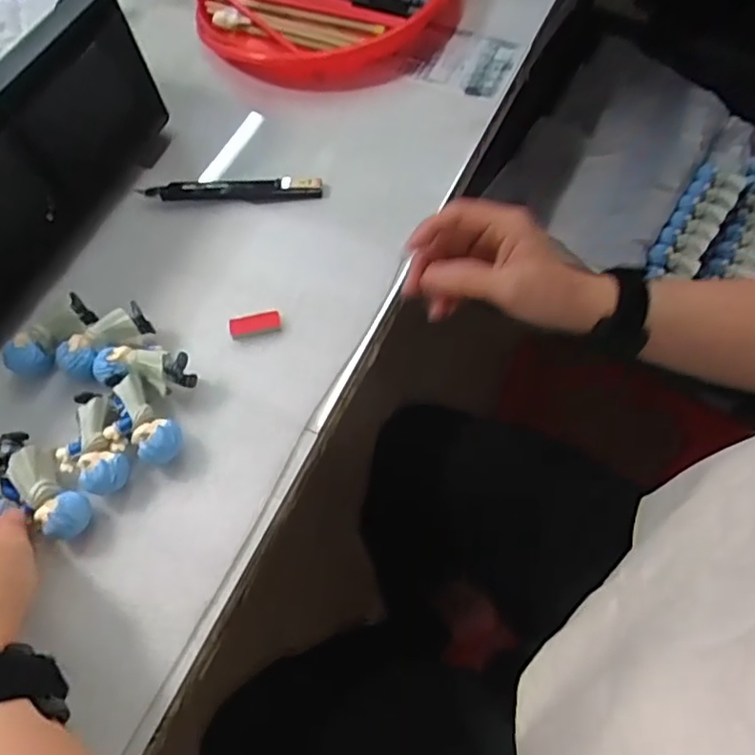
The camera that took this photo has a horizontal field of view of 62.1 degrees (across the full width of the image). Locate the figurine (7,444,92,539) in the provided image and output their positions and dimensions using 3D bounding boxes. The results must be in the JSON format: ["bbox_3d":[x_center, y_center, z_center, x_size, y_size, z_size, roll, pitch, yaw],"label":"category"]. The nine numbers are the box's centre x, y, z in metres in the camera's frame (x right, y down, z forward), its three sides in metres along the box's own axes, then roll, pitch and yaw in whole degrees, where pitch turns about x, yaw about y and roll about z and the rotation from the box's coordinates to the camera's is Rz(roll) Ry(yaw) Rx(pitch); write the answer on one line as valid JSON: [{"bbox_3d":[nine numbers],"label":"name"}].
[{"bbox_3d":[-0.190,0.069,0.367,0.024,0.033,0.057,-41,68,-16],"label":"figurine"}]

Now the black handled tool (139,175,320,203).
[{"bbox_3d":[-0.112,-0.145,0.482,0.137,0.009,0.018,-1,63,3],"label":"black handled tool"}]

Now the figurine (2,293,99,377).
[{"bbox_3d":[-0.217,-0.028,0.412,0.060,0.020,0.026,-42,68,-16],"label":"figurine"}]

